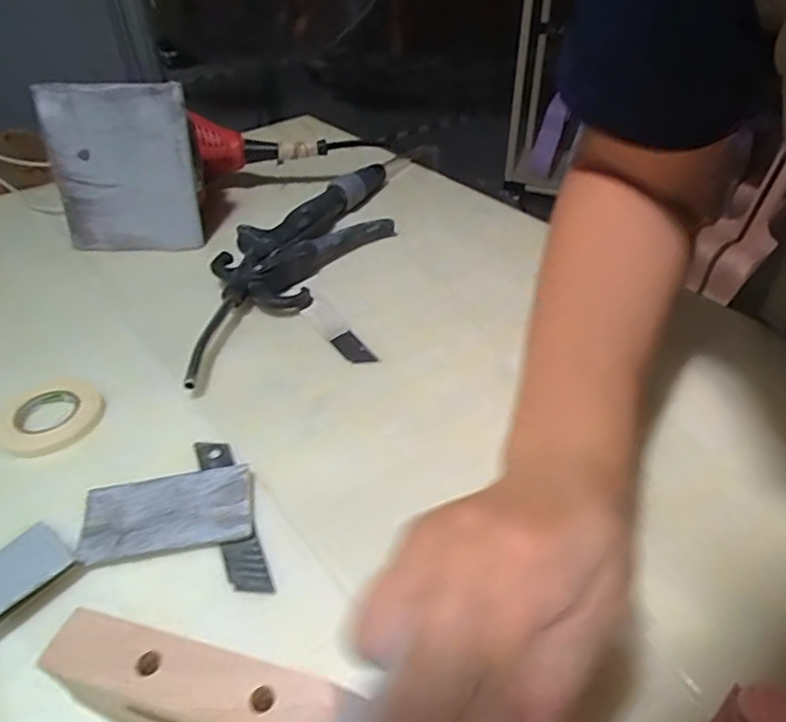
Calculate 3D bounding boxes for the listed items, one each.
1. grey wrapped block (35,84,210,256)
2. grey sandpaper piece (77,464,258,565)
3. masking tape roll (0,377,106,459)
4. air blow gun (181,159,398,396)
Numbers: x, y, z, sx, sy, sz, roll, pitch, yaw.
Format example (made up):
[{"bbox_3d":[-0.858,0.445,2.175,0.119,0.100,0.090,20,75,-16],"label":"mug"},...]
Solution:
[{"bbox_3d":[-0.210,-0.149,0.474,0.112,0.123,0.022,-1,40,2],"label":"grey wrapped block"},{"bbox_3d":[-0.109,0.074,0.292,0.079,0.008,0.040,-9,40,-8],"label":"grey sandpaper piece"},{"bbox_3d":[-0.196,0.032,0.346,0.055,0.010,0.054,-2,40,1],"label":"masking tape roll"},{"bbox_3d":[-0.073,-0.086,0.470,0.082,0.027,0.301,20,45,25],"label":"air blow gun"}]

